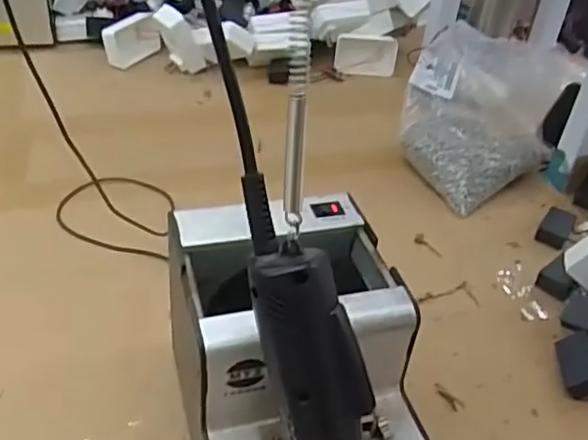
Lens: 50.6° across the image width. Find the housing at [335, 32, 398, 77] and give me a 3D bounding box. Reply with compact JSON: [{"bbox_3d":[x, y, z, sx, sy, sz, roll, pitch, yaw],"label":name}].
[{"bbox_3d":[0.103,-0.246,0.928,0.089,0.058,0.028,-1,12,-11],"label":"housing"}]

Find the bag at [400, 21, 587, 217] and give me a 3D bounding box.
[{"bbox_3d":[0.214,-0.128,0.720,0.162,0.127,0.221,27,44,25],"label":"bag"}]

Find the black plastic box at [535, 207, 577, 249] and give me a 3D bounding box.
[{"bbox_3d":[0.272,0.008,0.644,0.031,0.015,0.056,26,43,24],"label":"black plastic box"}]

